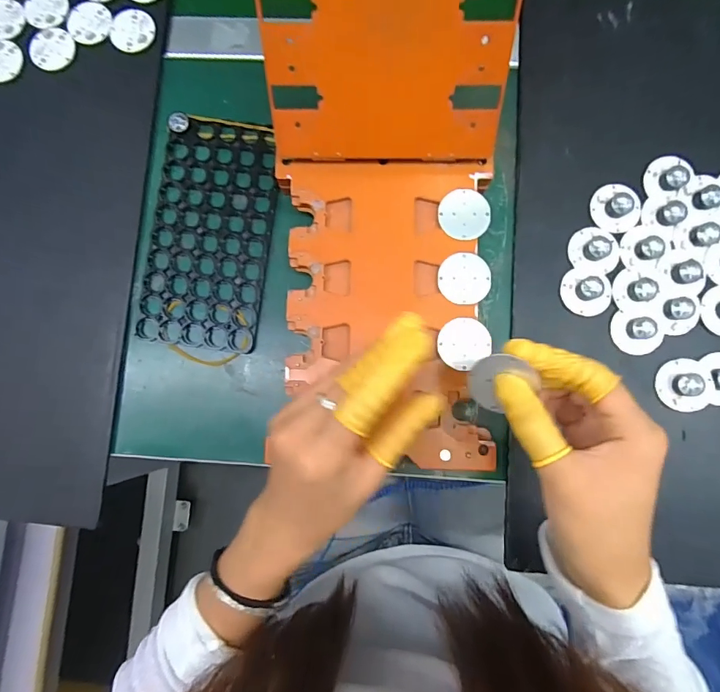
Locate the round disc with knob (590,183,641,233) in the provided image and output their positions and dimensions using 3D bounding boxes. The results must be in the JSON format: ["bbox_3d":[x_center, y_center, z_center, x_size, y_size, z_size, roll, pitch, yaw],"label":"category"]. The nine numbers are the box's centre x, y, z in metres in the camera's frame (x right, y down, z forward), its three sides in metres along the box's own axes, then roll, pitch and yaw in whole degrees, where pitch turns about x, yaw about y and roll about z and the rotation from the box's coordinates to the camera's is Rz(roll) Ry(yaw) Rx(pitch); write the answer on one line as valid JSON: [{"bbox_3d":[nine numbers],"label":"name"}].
[{"bbox_3d":[0.207,-0.112,0.351,0.036,0.011,0.040,-33,86,1],"label":"round disc with knob"}]

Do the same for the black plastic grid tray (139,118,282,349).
[{"bbox_3d":[-0.125,-0.094,0.370,0.101,0.011,0.191,7,87,4],"label":"black plastic grid tray"}]

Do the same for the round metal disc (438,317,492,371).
[{"bbox_3d":[0.077,-0.003,0.328,0.039,0.004,0.035,-38,81,-5],"label":"round metal disc"}]

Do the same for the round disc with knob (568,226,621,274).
[{"bbox_3d":[0.188,-0.078,0.347,0.039,0.011,0.034,12,88,4],"label":"round disc with knob"}]

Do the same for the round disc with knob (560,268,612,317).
[{"bbox_3d":[0.180,-0.042,0.346,0.038,0.010,0.035,0,87,3],"label":"round disc with knob"}]

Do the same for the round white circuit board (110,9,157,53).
[{"bbox_3d":[-0.201,-0.279,0.386,0.039,0.004,0.040,0,87,3],"label":"round white circuit board"}]

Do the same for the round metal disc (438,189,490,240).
[{"bbox_3d":[0.081,-0.102,0.338,0.039,0.004,0.039,0,87,3],"label":"round metal disc"}]

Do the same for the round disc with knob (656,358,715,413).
[{"bbox_3d":[0.249,0.030,0.335,0.037,0.012,0.040,0,87,3],"label":"round disc with knob"}]

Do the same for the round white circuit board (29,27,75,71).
[{"bbox_3d":[-0.273,-0.263,0.387,0.038,0.004,0.039,0,87,3],"label":"round white circuit board"}]

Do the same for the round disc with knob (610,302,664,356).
[{"bbox_3d":[0.218,-0.012,0.342,0.033,0.009,0.038,-27,86,1],"label":"round disc with knob"}]

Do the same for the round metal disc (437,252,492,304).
[{"bbox_3d":[0.080,-0.051,0.333,0.038,0.004,0.039,0,85,2],"label":"round metal disc"}]

